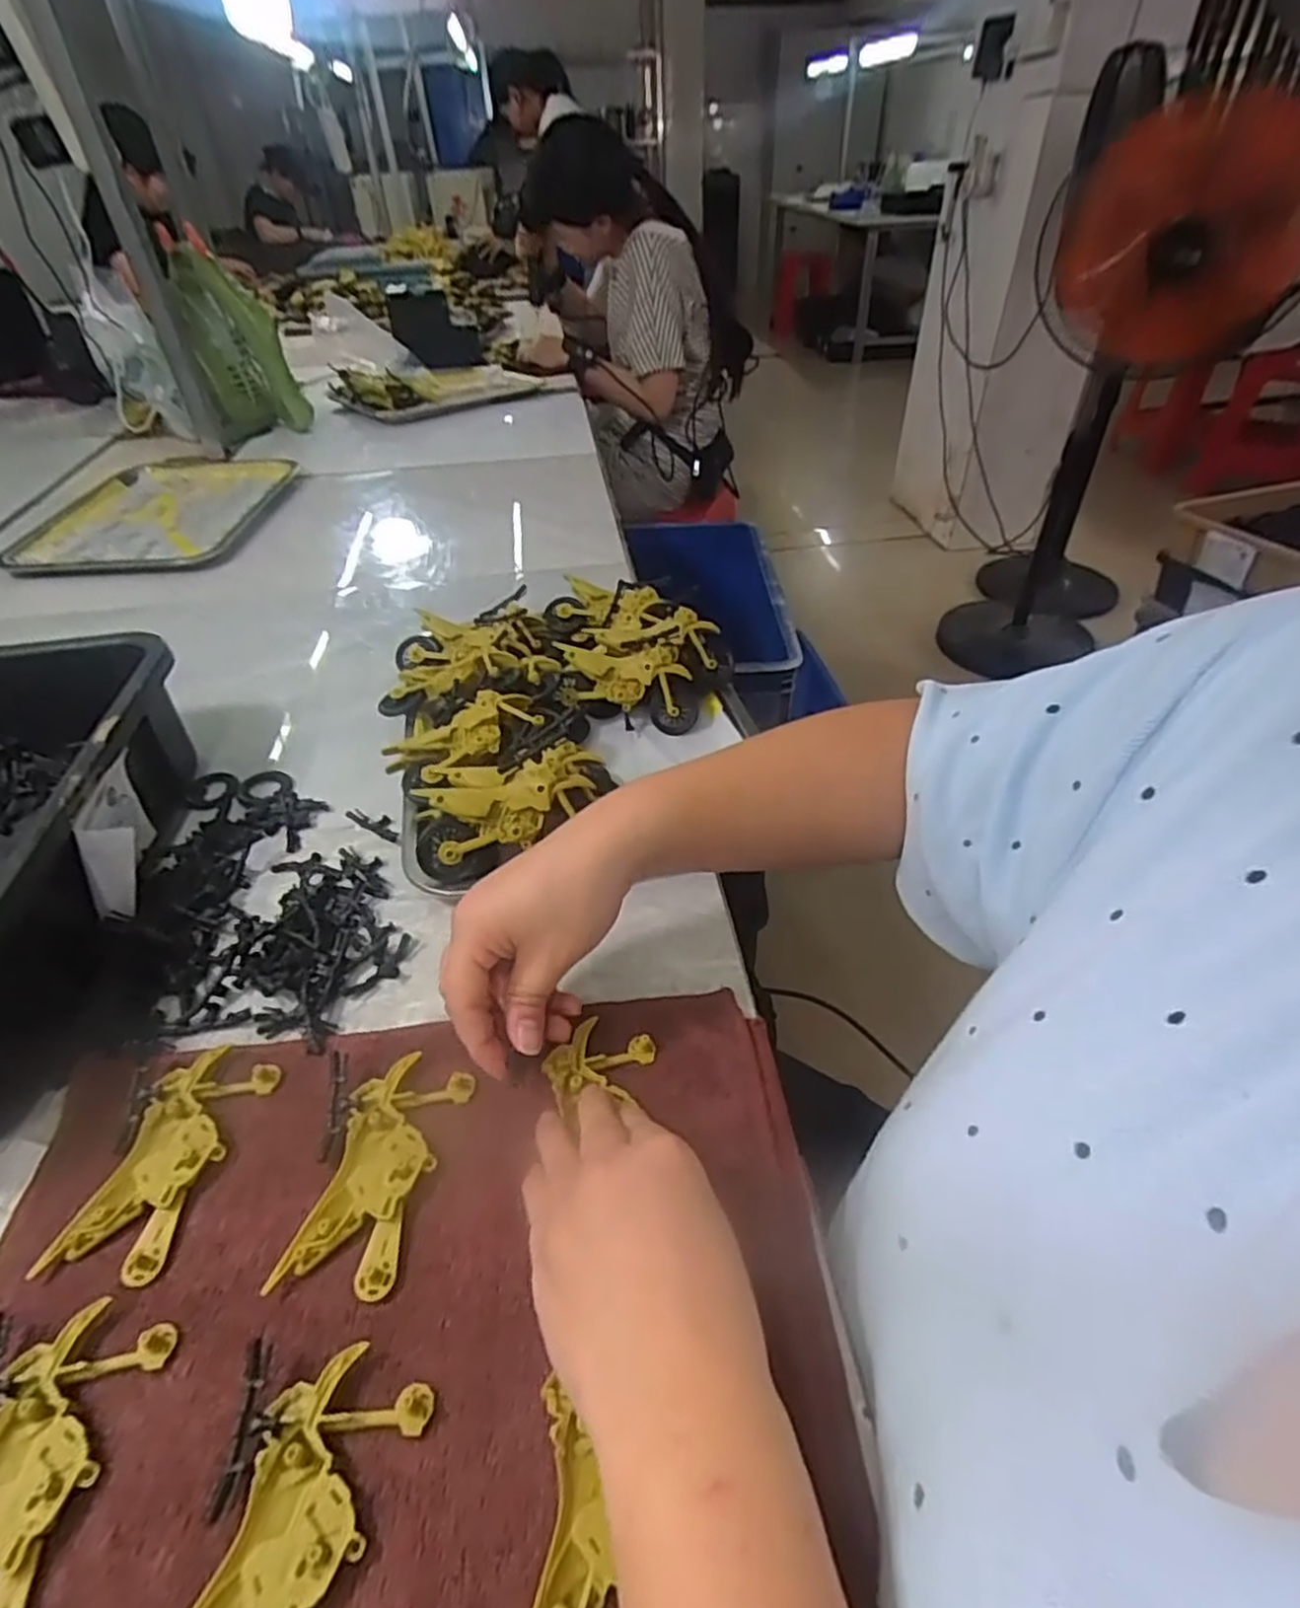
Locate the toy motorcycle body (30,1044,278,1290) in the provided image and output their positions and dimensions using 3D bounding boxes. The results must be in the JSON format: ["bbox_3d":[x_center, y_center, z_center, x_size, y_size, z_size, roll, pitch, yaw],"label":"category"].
[{"bbox_3d":[-0.221,0.163,0.344,0.049,0.010,0.101,7,43,12],"label":"toy motorcycle body"}]

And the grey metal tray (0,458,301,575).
[{"bbox_3d":[-0.644,-0.388,0.985,0.259,0.016,0.400,-5,42,-2],"label":"grey metal tray"}]

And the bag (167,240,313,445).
[{"bbox_3d":[-0.655,-0.733,1.196,0.142,0.235,0.103,-14,43,-12],"label":"bag"}]

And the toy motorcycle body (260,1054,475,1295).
[{"bbox_3d":[-0.123,0.167,0.338,0.050,0.010,0.101,7,43,12],"label":"toy motorcycle body"}]

